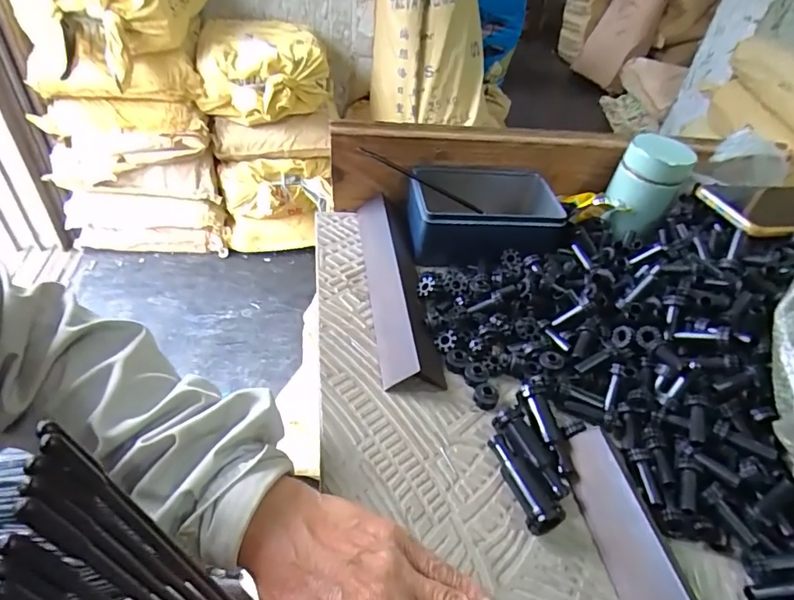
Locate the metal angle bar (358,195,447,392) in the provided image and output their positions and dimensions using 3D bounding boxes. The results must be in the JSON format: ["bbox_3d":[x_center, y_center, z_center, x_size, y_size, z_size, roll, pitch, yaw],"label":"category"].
[{"bbox_3d":[-0.004,-0.023,0.449,0.044,0.026,0.236,-2,44,-10],"label":"metal angle bar"}]

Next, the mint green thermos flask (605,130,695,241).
[{"bbox_3d":[0.253,-0.122,0.513,0.061,0.086,0.060,-11,46,-19],"label":"mint green thermos flask"}]

